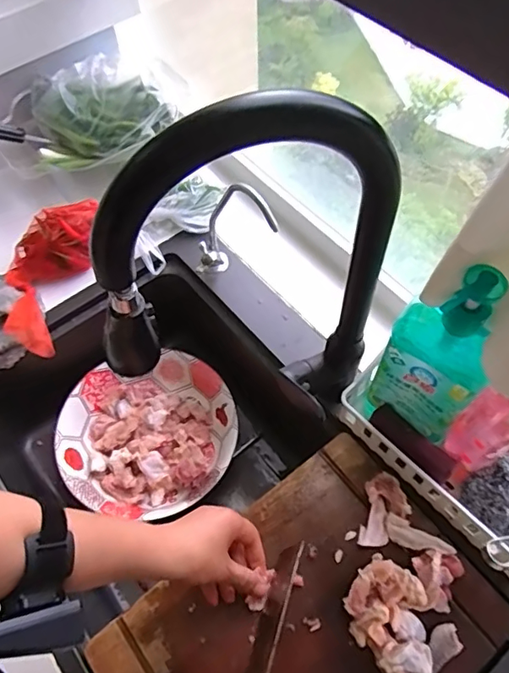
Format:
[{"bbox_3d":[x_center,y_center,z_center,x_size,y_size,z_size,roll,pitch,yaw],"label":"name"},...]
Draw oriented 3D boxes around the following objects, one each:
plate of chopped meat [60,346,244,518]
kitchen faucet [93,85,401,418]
[{"bbox_3d":[-0.158,0.148,0.785,0.252,0.068,0.225,-13,60,-5],"label":"plate of chopped meat"},{"bbox_3d":[-0.001,-0.023,0.438,0.231,0.381,0.049,-10,60,-4],"label":"kitchen faucet"}]

